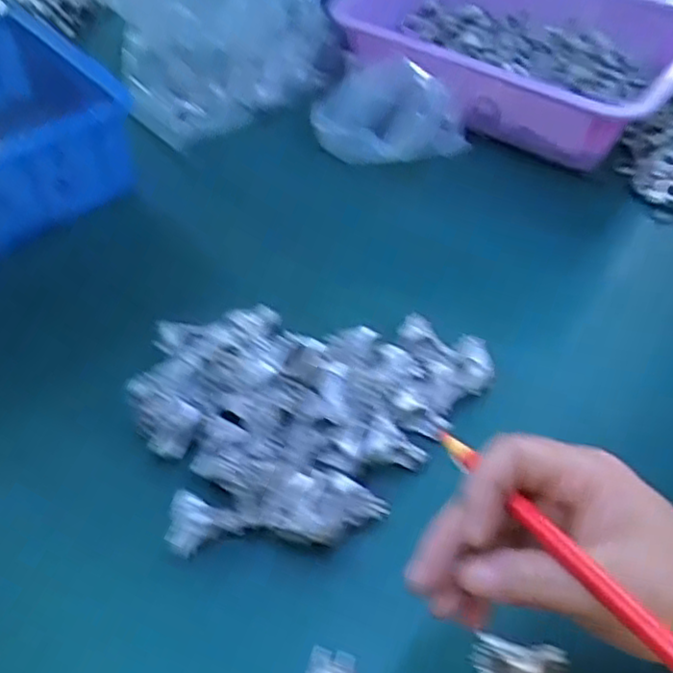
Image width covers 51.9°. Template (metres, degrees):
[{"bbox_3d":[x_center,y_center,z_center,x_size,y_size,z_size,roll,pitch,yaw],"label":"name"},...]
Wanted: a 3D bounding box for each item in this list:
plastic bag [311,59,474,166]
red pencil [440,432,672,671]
[{"bbox_3d":[0.046,-0.186,0.574,0.129,0.075,0.070,3,50,2],"label":"plastic bag"},{"bbox_3d":[0.087,0.081,0.244,0.008,0.007,0.162,-23,36,-19],"label":"red pencil"}]

